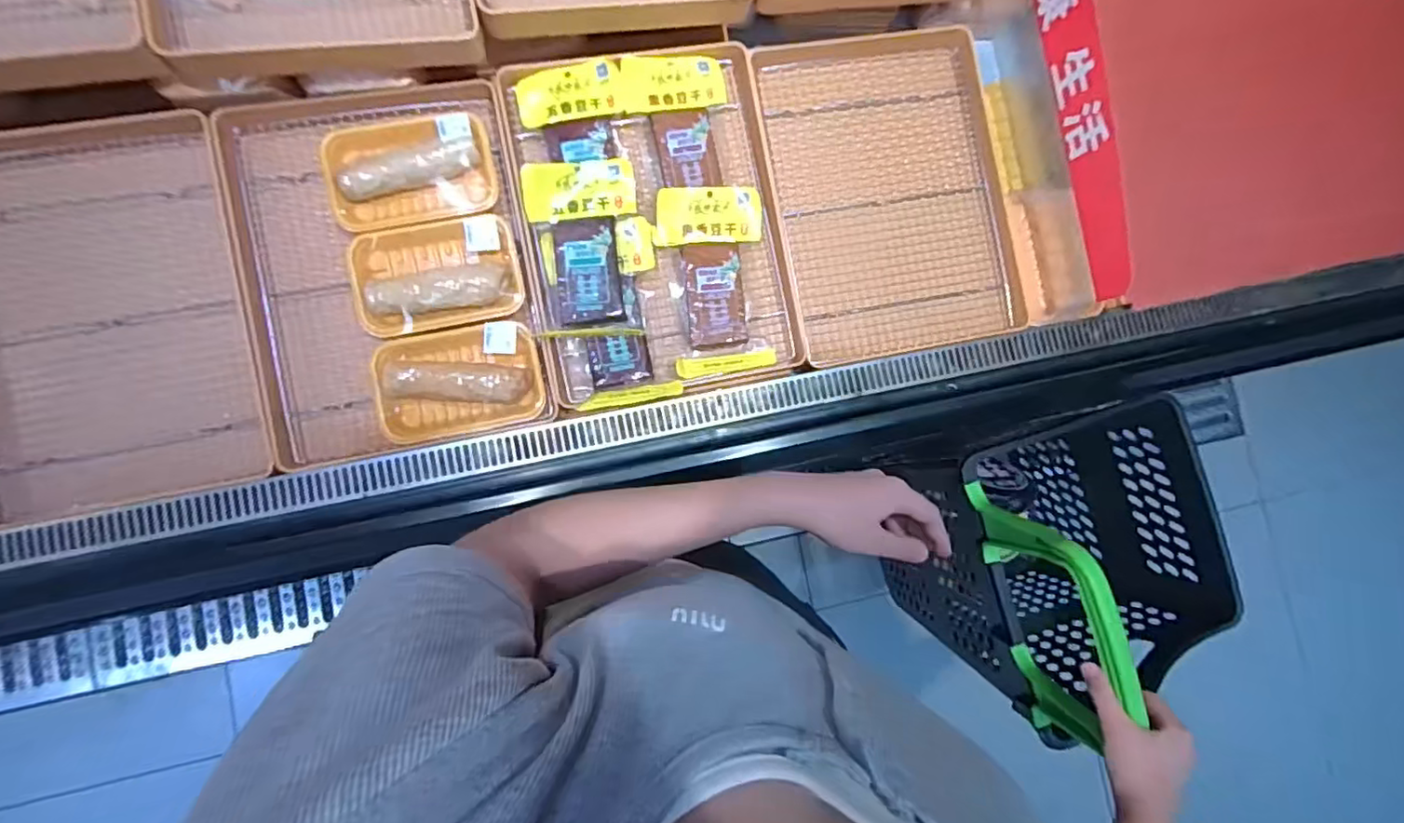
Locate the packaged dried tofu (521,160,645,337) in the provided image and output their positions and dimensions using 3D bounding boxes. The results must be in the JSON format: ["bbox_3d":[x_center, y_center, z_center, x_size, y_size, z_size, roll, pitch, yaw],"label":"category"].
[{"bbox_3d":[-0.132,-0.183,0.677,0.118,0.024,0.194,-5,85,-8],"label":"packaged dried tofu"}]

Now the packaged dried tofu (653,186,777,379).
[{"bbox_3d":[0.016,-0.154,0.712,0.123,0.036,0.214,-4,85,-8],"label":"packaged dried tofu"}]

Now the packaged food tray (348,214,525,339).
[{"bbox_3d":[-0.295,-0.157,0.668,0.173,0.051,0.121,-15,87,-8],"label":"packaged food tray"}]

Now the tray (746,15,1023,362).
[{"bbox_3d":[0.238,-0.280,0.773,0.300,0.046,0.399,-9,86,-8],"label":"tray"}]

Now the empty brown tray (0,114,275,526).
[{"bbox_3d":[-0.635,-0.101,0.643,0.298,0.086,0.394,-9,86,-8],"label":"empty brown tray"}]

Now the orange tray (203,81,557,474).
[{"bbox_3d":[-0.347,-0.158,0.676,0.294,0.086,0.397,-12,86,-8],"label":"orange tray"}]

